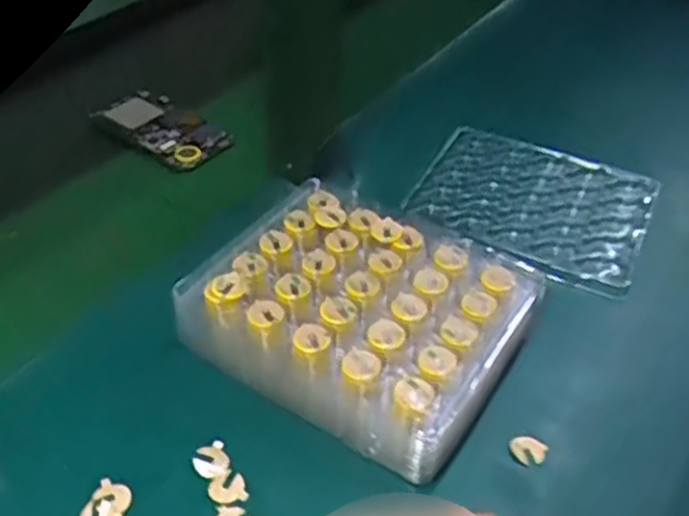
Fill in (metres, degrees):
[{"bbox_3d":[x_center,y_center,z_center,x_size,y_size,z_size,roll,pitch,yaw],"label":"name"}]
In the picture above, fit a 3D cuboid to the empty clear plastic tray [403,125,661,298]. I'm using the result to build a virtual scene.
[{"bbox_3d":[0.144,-0.042,0.564,0.168,0.021,0.136,17,44,18],"label":"empty clear plastic tray"}]

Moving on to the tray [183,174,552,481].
[{"bbox_3d":[0.010,0.032,0.448,0.182,0.058,0.150,22,46,23],"label":"tray"}]

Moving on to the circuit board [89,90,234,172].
[{"bbox_3d":[-0.149,-0.107,0.601,0.105,0.017,0.056,30,62,19],"label":"circuit board"}]

